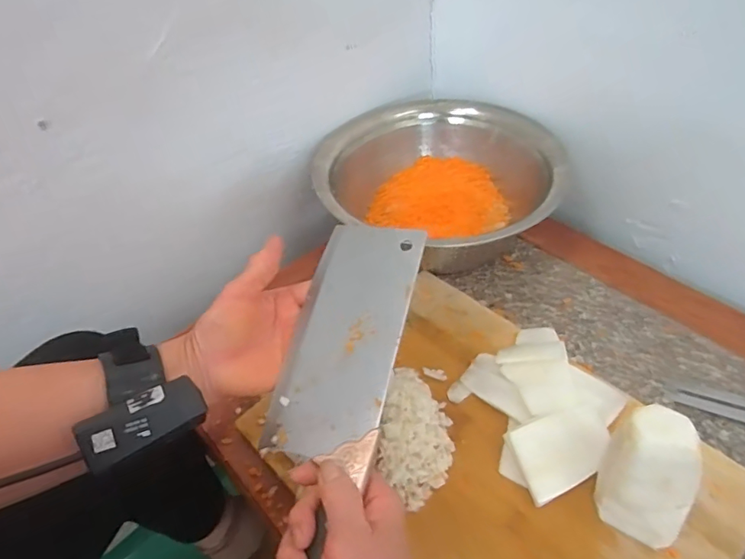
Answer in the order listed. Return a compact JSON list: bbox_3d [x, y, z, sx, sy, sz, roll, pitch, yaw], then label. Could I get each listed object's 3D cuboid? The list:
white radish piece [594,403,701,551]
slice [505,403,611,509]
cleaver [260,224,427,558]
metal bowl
[{"bbox_3d":[0.197,0.142,0.359,0.071,0.109,0.047,29,56,27],"label":"white radish piece"},{"bbox_3d":[0.156,0.140,0.409,0.080,0.007,0.057,-20,67,-9],"label":"slice"},{"bbox_3d":[-0.027,0.087,0.340,0.086,0.017,0.296,5,61,10],"label":"cleaver"},{"bbox_3d":[0.087,-0.119,0.642,0.283,0.094,0.283,-3,48,3],"label":"metal bowl"}]

